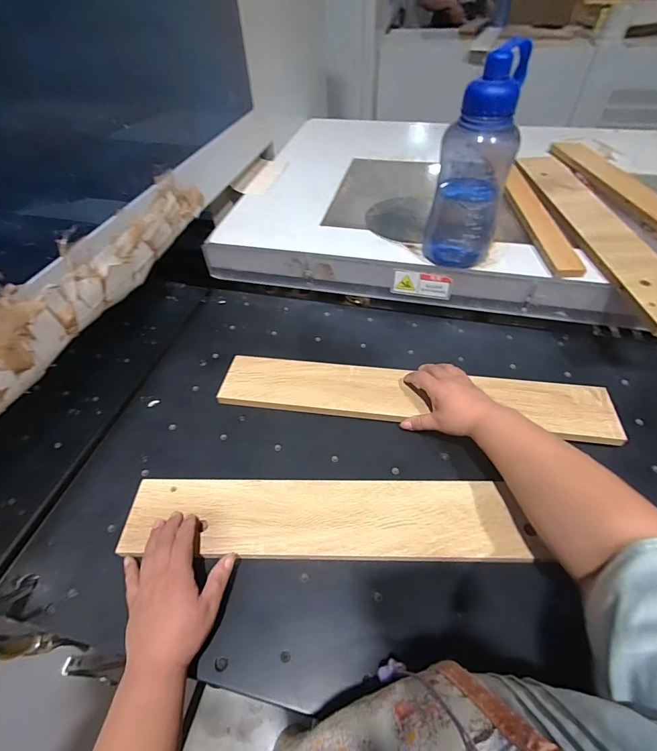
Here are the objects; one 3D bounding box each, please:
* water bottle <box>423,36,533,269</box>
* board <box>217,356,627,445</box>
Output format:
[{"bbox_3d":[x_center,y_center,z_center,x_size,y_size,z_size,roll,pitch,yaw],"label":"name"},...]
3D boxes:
[{"bbox_3d":[0.206,-0.289,0.533,0.100,0.246,0.094,14,51,14],"label":"water bottle"},{"bbox_3d":[0.116,0.026,0.554,0.553,0.015,0.101,4,49,8],"label":"board"}]

